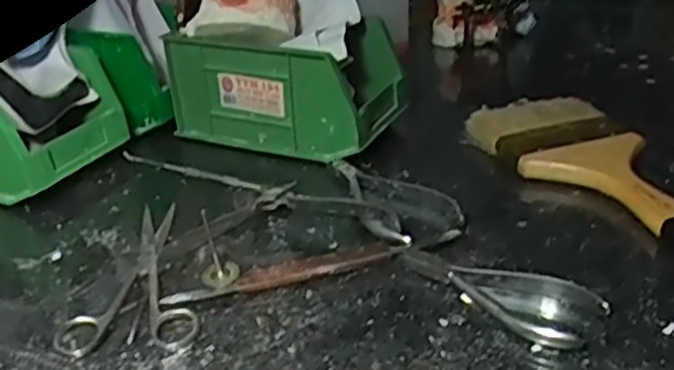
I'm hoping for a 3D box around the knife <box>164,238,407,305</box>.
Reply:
[{"bbox_3d":[-0.024,0.050,0.405,0.143,0.012,0.015,-11,29,-16],"label":"knife"}]

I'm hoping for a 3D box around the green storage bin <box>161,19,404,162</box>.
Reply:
[{"bbox_3d":[-0.038,-0.082,0.582,0.168,0.084,0.093,12,31,25],"label":"green storage bin"}]

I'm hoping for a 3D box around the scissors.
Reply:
[{"bbox_3d":[-0.120,0.053,0.412,0.070,0.009,0.131,-9,28,-11],"label":"scissors"}]

